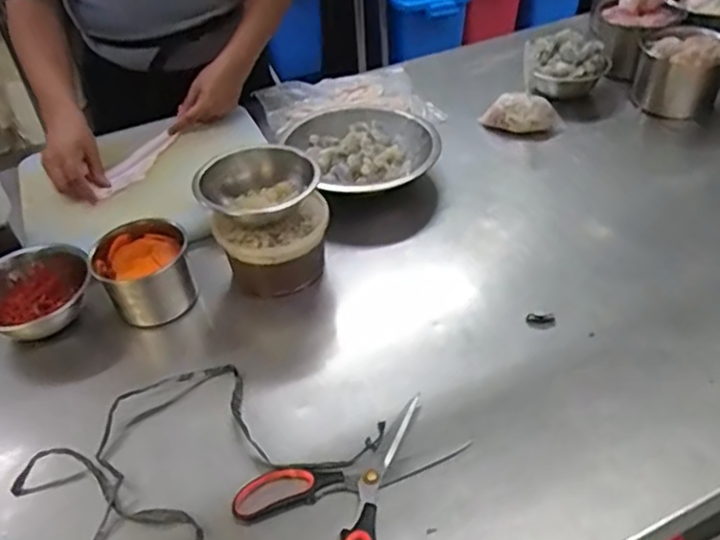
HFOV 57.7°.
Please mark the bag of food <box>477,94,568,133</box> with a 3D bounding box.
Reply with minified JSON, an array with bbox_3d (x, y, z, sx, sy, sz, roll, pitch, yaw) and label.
[{"bbox_3d":[0.285,-0.270,1.145,0.145,0.062,0.047,6,42,12],"label":"bag of food"}]

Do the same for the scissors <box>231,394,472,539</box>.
[{"bbox_3d":[0.005,0.210,0.634,0.216,0.010,0.151,-32,48,-28],"label":"scissors"}]

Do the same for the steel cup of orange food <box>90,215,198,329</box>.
[{"bbox_3d":[-0.272,0.006,0.832,0.109,0.093,0.113,-3,41,2],"label":"steel cup of orange food"}]

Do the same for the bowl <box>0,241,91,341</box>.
[{"bbox_3d":[-0.416,0.038,0.841,0.142,0.072,0.136,-3,41,2],"label":"bowl"}]

